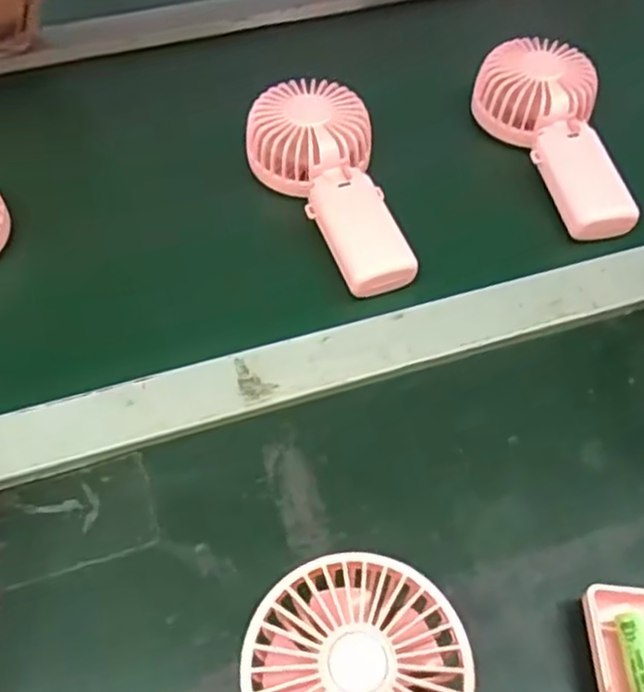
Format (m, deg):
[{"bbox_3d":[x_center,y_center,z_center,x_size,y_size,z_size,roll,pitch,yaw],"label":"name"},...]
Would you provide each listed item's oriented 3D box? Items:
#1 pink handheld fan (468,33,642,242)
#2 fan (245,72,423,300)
[{"bbox_3d":[0.166,-0.151,0.507,0.088,0.040,0.178,-5,54,-4],"label":"pink handheld fan"},{"bbox_3d":[0.004,-0.111,0.476,0.083,0.036,0.171,-13,55,-10],"label":"fan"}]

